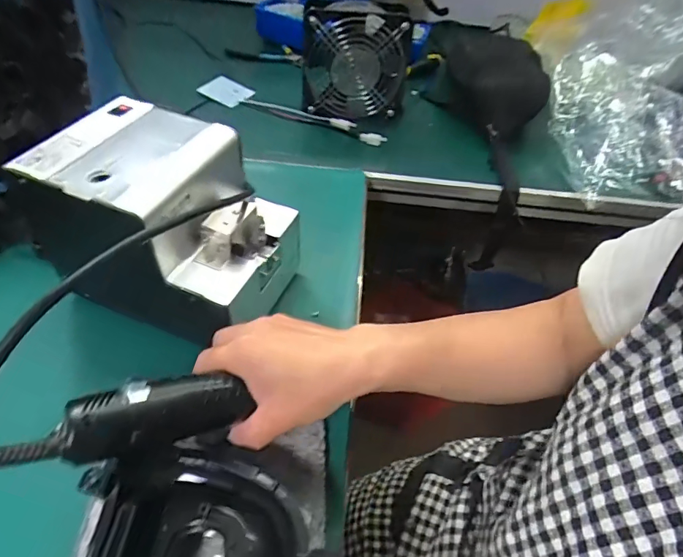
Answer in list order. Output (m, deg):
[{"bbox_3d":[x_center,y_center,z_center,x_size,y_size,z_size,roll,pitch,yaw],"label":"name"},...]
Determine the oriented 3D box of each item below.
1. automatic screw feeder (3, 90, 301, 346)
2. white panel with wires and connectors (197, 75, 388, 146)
[{"bbox_3d":[-0.146,-0.045,0.386,0.181,0.142,0.130,20,50,11],"label":"automatic screw feeder"},{"bbox_3d":[-0.073,-0.263,0.694,0.307,0.026,0.052,21,50,12],"label":"white panel with wires and connectors"}]

